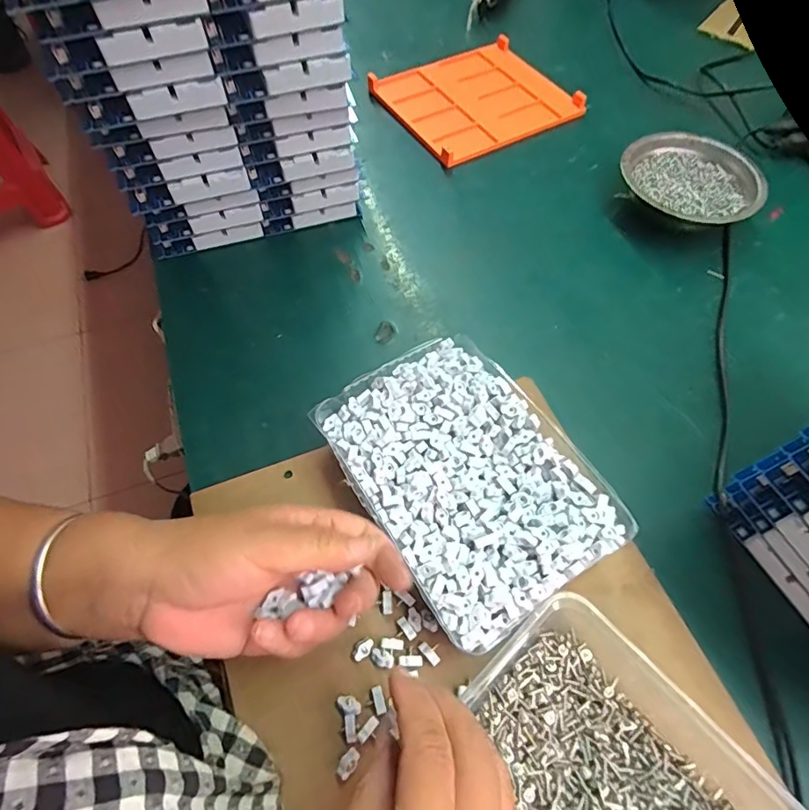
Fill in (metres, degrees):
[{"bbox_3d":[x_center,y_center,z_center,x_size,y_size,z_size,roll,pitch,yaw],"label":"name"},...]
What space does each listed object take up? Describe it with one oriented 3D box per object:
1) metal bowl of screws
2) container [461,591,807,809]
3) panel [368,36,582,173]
[{"bbox_3d":[0.275,-0.209,0.483,0.133,0.039,0.116,4,61,2],"label":"metal bowl of screws"},{"bbox_3d":[0.108,0.193,0.251,0.124,0.039,0.166,-41,68,-20],"label":"container"},{"bbox_3d":[0.081,-0.361,0.581,0.189,0.017,0.171,-27,64,-14],"label":"panel"}]

